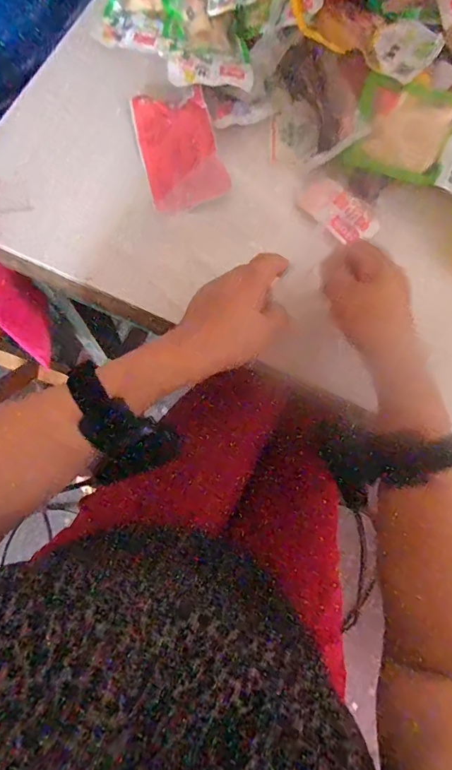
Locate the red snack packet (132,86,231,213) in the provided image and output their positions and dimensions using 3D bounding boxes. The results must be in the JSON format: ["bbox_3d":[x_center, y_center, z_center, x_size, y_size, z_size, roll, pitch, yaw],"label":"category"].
[{"bbox_3d":[-0.047,-0.233,0.423,0.075,0.007,0.129,-16,77,-6],"label":"red snack packet"}]

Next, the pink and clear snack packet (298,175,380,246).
[{"bbox_3d":[0.107,-0.166,0.413,0.078,0.005,0.044,44,79,9],"label":"pink and clear snack packet"}]

